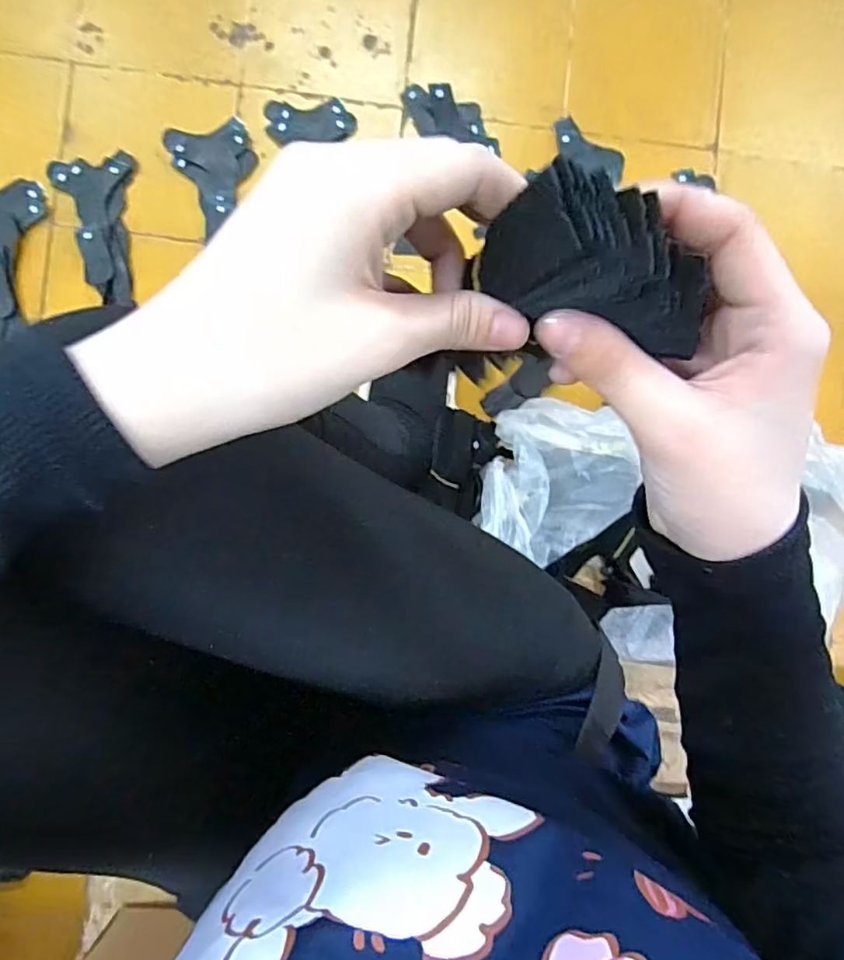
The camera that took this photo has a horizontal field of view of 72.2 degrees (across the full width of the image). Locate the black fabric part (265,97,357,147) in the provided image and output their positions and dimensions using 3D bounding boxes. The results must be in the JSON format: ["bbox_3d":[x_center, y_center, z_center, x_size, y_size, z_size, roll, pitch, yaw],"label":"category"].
[{"bbox_3d":[-0.131,-0.426,0.686,0.102,0.009,0.049,-6,87,-4],"label":"black fabric part"}]

